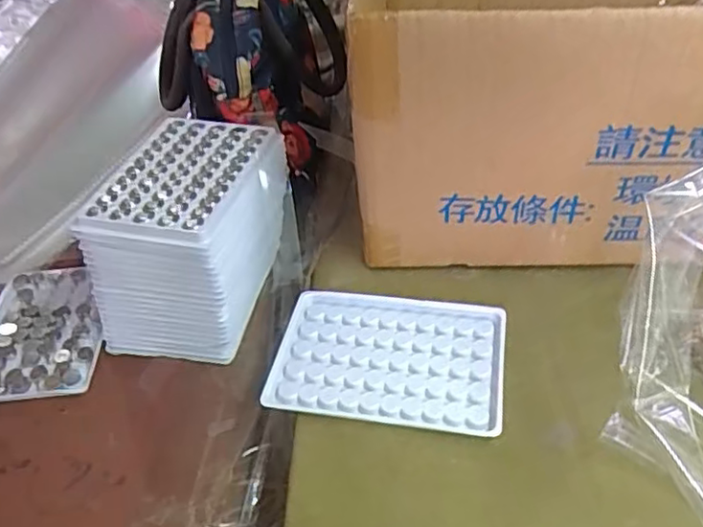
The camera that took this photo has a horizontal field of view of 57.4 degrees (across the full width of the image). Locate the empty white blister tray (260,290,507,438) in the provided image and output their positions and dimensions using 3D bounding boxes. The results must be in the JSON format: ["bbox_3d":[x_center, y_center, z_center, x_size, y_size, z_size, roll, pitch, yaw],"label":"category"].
[{"bbox_3d":[0.022,0.054,0.375,0.129,0.009,0.090,4,42,12],"label":"empty white blister tray"}]

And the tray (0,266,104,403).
[{"bbox_3d":[-0.224,0.051,0.474,0.091,0.017,0.120,-5,41,2],"label":"tray"}]

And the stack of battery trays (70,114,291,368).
[{"bbox_3d":[-0.110,-0.017,0.450,0.106,0.115,0.126,4,42,13],"label":"stack of battery trays"}]

